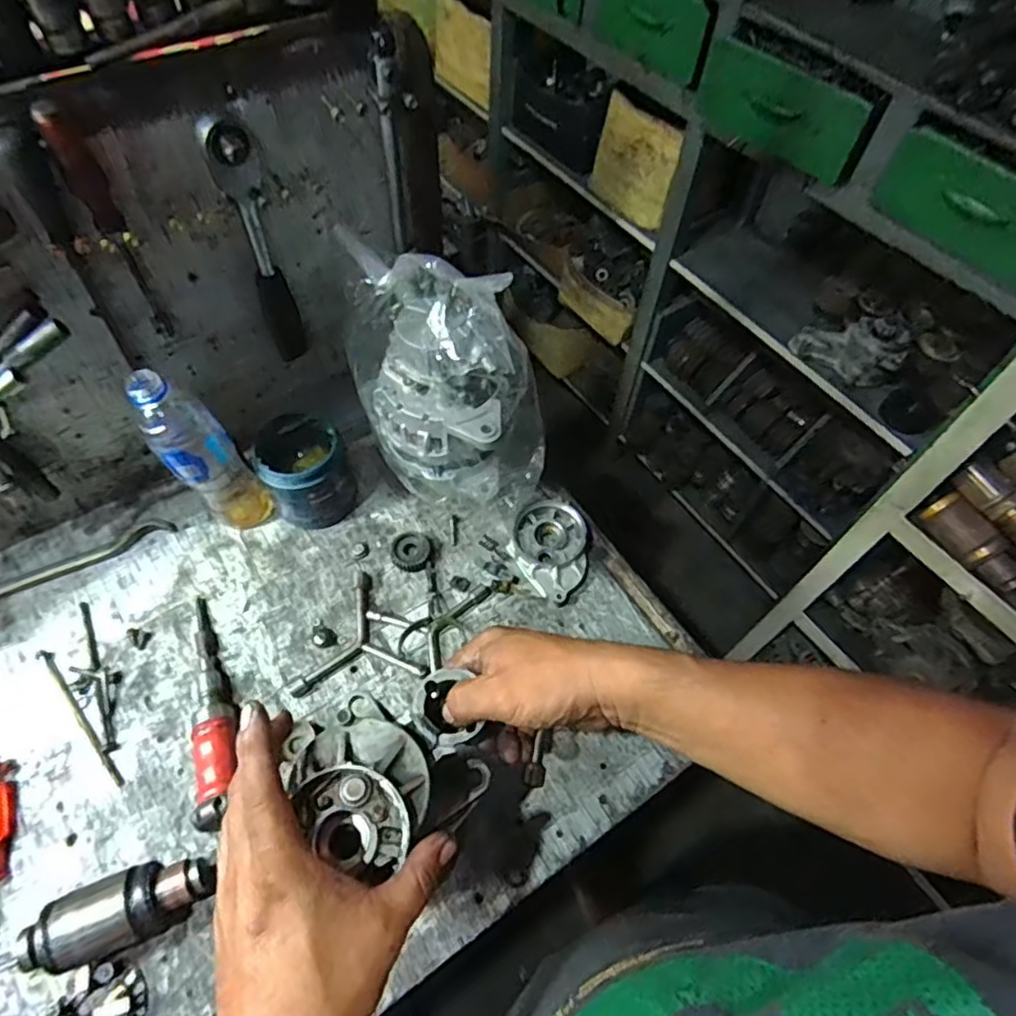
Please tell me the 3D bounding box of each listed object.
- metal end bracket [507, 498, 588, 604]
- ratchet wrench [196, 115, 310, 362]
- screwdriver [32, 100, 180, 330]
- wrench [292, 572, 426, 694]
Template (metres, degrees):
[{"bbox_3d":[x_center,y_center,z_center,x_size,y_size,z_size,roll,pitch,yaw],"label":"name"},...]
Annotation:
[{"bbox_3d":[0.045,0.045,0.689,0.084,0.021,0.113,6,58,2],"label":"metal end bracket"},{"bbox_3d":[-0.226,-0.232,0.578,0.034,0.238,0.046,-9,58,-8],"label":"ratchet wrench"},{"bbox_3d":[-0.311,-0.217,0.497,0.024,0.201,0.025,-29,67,-19],"label":"screwdriver"},{"bbox_3d":[-0.166,0.142,0.627,0.119,0.013,0.132,-29,63,-19],"label":"wrench"}]

